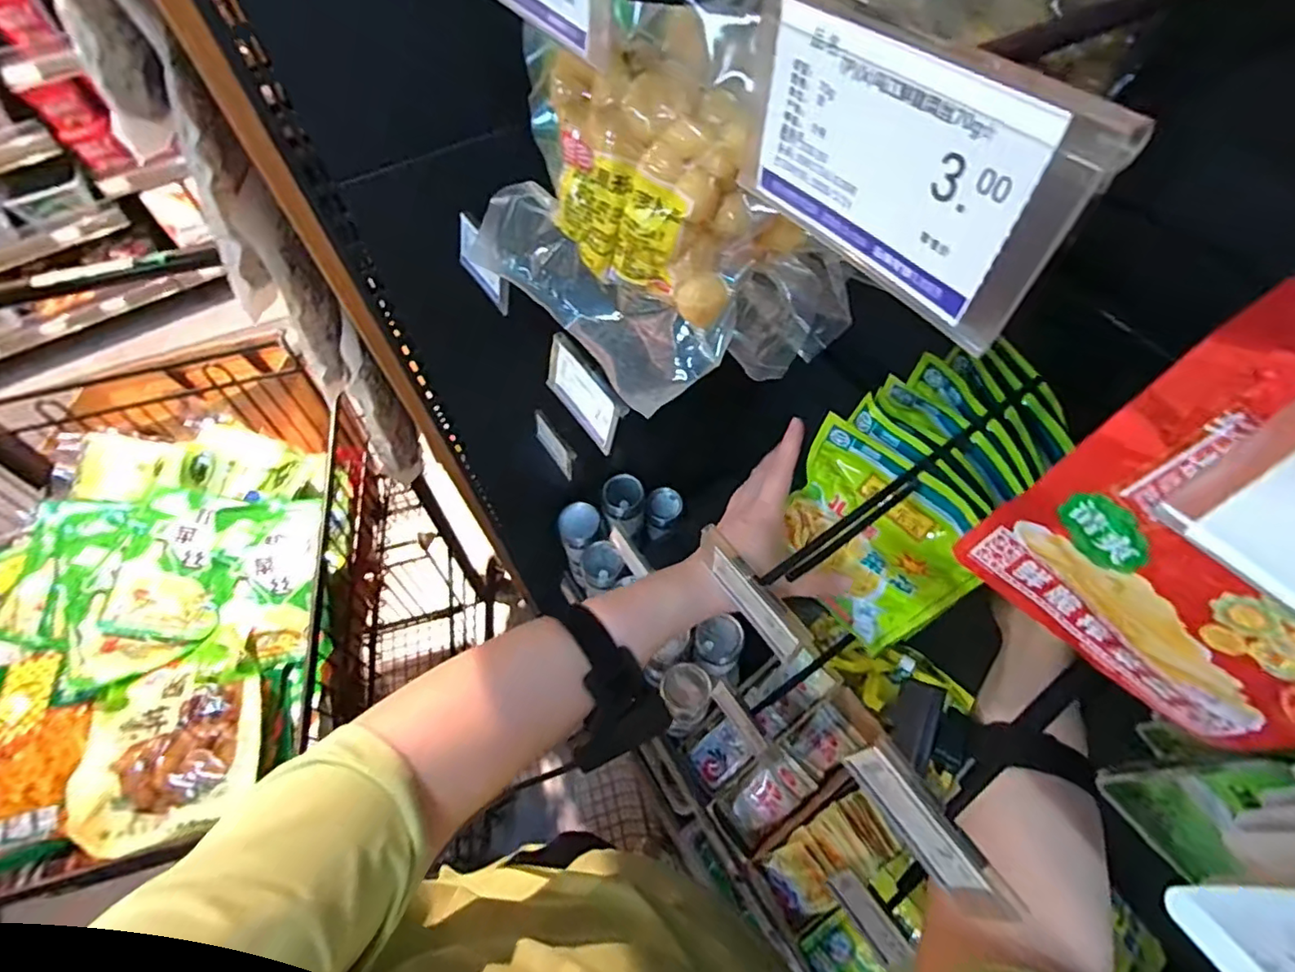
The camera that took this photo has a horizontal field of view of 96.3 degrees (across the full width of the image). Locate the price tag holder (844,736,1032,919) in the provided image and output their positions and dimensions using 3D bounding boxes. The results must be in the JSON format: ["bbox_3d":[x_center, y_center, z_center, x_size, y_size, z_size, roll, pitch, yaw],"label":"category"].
[{"bbox_3d":[0.124,0.152,0.263,0.014,0.034,0.071,-33,65,-16],"label":"price tag holder"}]

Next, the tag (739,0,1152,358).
[{"bbox_3d":[0.048,-0.065,0.118,0.004,0.044,0.076,-28,60,-20],"label":"tag"}]

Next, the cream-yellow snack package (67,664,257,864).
[{"bbox_3d":[-0.466,0.258,0.560,0.163,0.030,0.152,-12,61,-5],"label":"cream-yellow snack package"}]

